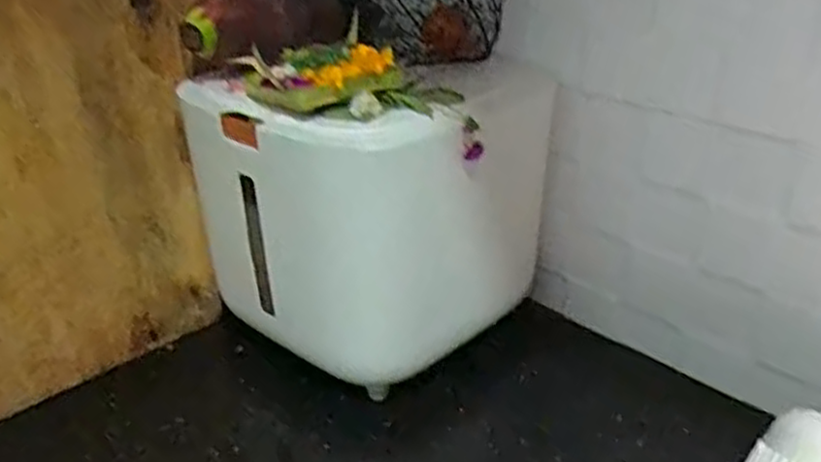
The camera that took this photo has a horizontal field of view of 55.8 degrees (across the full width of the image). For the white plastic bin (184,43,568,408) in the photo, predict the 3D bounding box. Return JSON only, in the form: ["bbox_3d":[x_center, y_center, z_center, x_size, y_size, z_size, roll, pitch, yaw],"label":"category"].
[{"bbox_3d":[-0.038,-0.022,0.694,0.249,0.226,0.216,17,32,32],"label":"white plastic bin"}]

